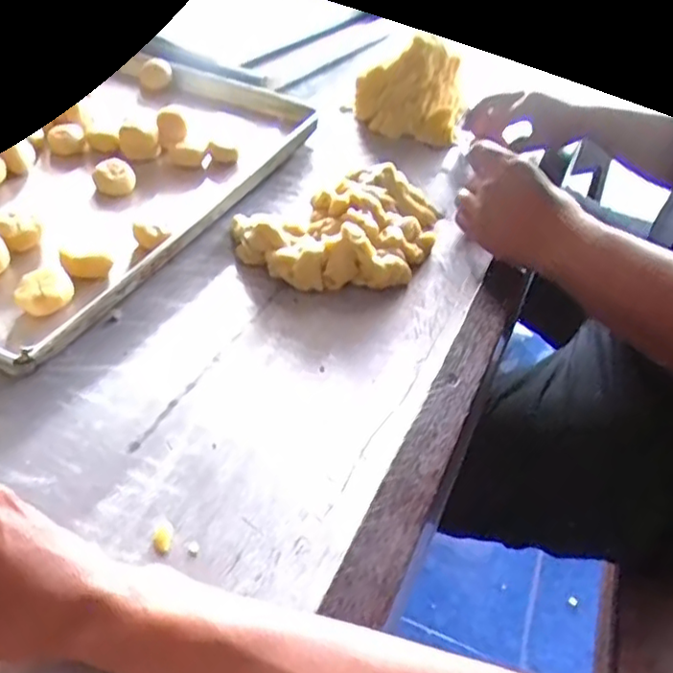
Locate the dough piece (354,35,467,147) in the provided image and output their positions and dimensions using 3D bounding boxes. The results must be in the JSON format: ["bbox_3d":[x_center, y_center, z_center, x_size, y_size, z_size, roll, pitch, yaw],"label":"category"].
[{"bbox_3d":[0.092,-0.310,0.788,0.127,0.101,0.055,6,41,-2],"label":"dough piece"}]

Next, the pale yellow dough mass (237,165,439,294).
[{"bbox_3d":[0.015,-0.109,0.615,0.159,0.040,0.210,32,47,26],"label":"pale yellow dough mass"}]

